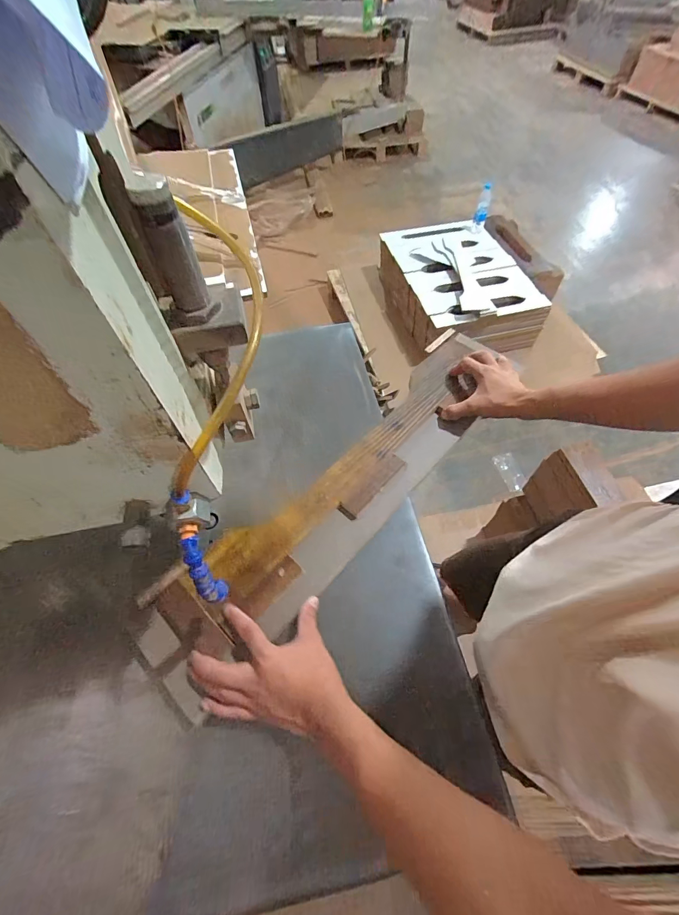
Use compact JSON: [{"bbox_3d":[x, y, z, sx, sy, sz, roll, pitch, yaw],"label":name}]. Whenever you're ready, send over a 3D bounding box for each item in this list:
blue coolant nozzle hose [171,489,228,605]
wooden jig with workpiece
[{"bbox_3d":[-0.117,0.074,0.316,0.025,0.022,0.101,-13,99,-8],"label":"blue coolant nozzle hose"},{"bbox_3d":[0.021,0.033,0.559,0.153,0.048,0.664,38,66,21],"label":"wooden jig with workpiece"}]

